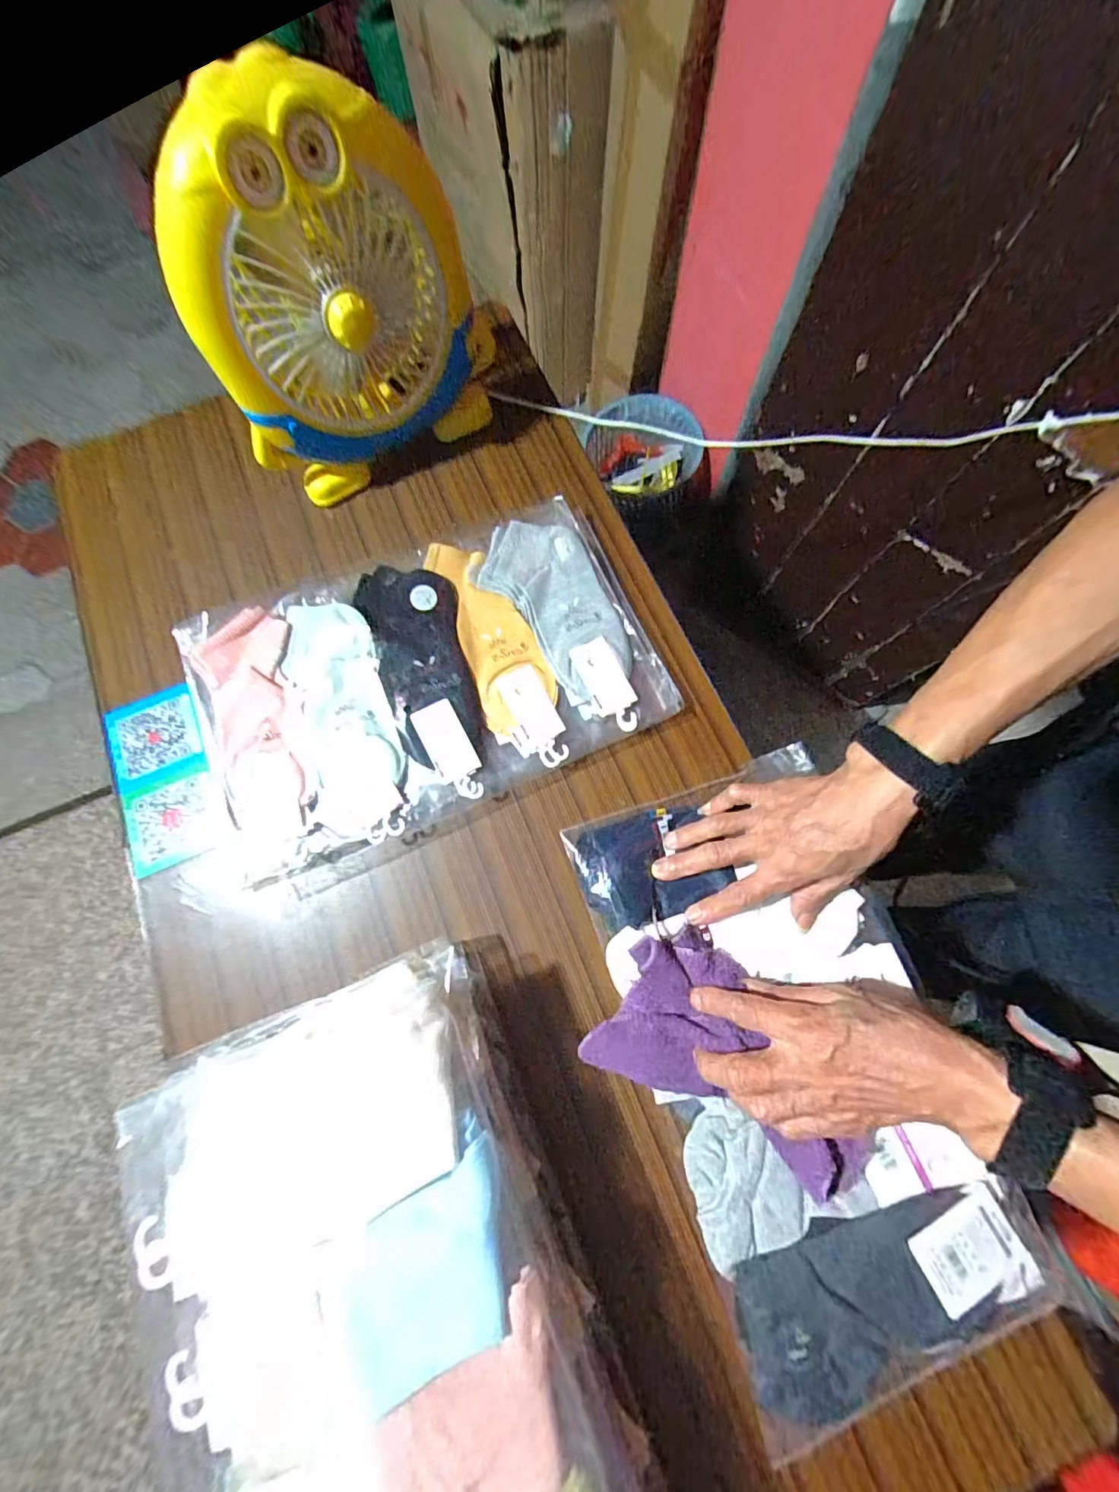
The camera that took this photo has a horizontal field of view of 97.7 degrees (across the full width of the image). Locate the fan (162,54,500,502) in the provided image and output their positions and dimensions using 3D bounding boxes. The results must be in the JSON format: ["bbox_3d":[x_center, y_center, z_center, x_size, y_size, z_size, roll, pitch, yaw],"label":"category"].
[{"bbox_3d":[-0.197,-0.396,0.448,0.258,0.272,0.097,-30,77,-6],"label":"fan"}]

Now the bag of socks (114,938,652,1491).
[{"bbox_3d":[-0.103,0.392,0.315,0.230,0.111,0.446,-22,76,-4],"label":"bag of socks"}]

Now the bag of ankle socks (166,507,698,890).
[{"bbox_3d":[-0.129,-0.066,0.471,0.438,0.050,0.262,-22,76,-4],"label":"bag of ankle socks"}]

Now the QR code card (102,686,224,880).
[{"bbox_3d":[-0.391,0.030,0.483,0.102,0.008,0.174,-22,77,2],"label":"QR code card"}]

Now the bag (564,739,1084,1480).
[{"bbox_3d":[0.169,0.241,0.387,0.255,0.045,0.434,-18,76,-3],"label":"bag"}]

